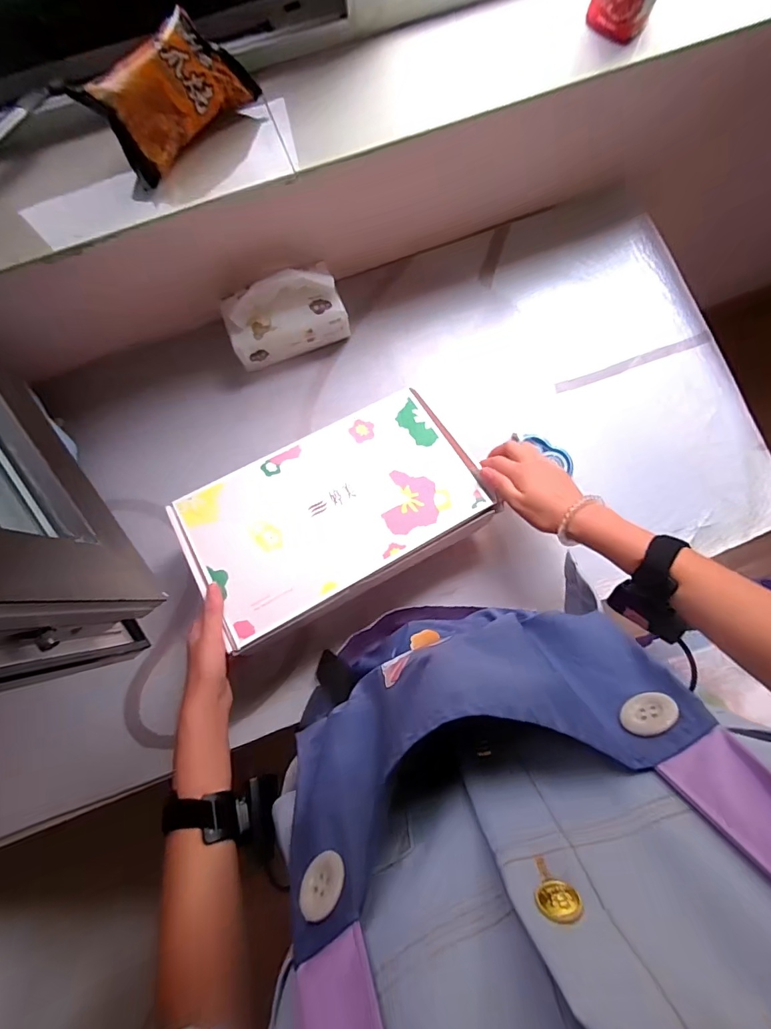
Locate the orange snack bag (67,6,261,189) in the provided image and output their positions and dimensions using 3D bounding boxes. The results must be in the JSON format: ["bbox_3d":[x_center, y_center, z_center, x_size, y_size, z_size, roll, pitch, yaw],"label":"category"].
[{"bbox_3d":[-0.209,-0.410,0.458,0.158,0.047,0.087,-40,127,1],"label":"orange snack bag"}]

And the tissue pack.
[{"bbox_3d":[-0.134,-0.266,0.627,0.151,0.092,0.092,-19,81,-4],"label":"tissue pack"}]

